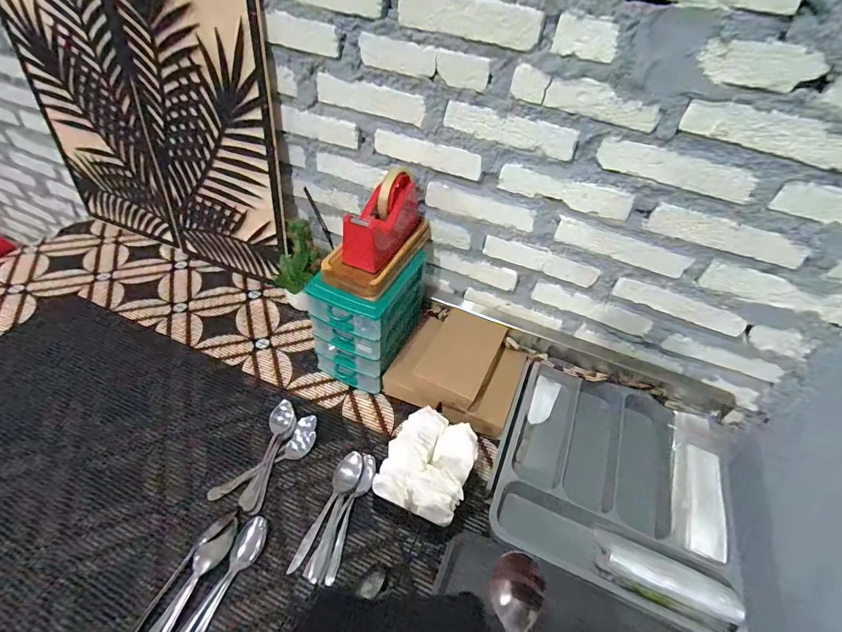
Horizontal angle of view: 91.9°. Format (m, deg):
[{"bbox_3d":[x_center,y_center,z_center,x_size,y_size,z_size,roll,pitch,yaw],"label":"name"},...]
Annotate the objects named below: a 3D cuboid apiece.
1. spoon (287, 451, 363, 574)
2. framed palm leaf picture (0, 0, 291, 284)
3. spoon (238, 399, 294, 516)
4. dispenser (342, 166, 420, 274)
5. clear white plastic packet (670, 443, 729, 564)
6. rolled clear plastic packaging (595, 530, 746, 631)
[{"bbox_3d":[-0.136,0.270,0.578,0.035,0.031,0.165,24,47,16],"label":"spoon"},{"bbox_3d":[-0.517,-0.374,0.778,0.566,0.568,0.034,17,41,12],"label":"framed palm leaf picture"},{"bbox_3d":[-0.236,0.210,0.629,0.036,0.026,0.170,8,45,1],"label":"spoon"},{"bbox_3d":[-0.052,-0.162,0.629,0.062,0.103,0.183,21,46,13],"label":"dispenser"},{"bbox_3d":[0.395,0.259,0.575,0.063,0.031,0.147,21,46,13],"label":"clear white plastic packet"},{"bbox_3d":[0.306,0.325,0.505,0.157,0.030,0.067,24,47,16],"label":"rolled clear plastic packaging"}]

